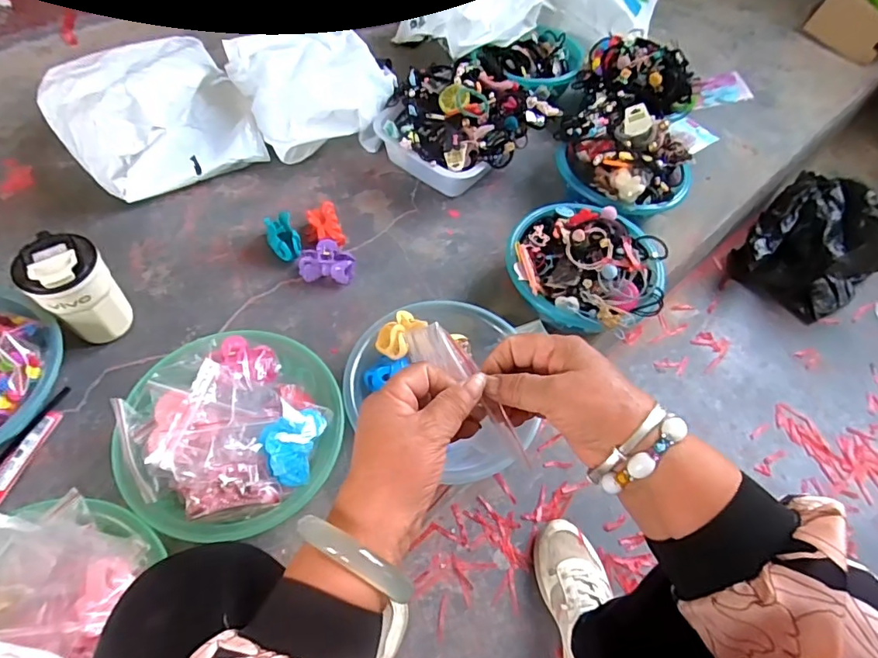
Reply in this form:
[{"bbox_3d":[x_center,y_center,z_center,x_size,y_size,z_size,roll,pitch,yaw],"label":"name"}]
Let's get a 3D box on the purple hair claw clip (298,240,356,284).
[{"bbox_3d":[-0.164,-0.097,0.755,0.078,0.052,0.042,0,57,-5],"label":"purple hair claw clip"}]

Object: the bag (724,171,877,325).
[{"bbox_3d":[0.807,-0.182,1.070,0.343,0.182,0.254,-36,67,-24],"label":"bag"}]

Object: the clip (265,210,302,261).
[{"bbox_3d":[-0.234,-0.135,0.766,0.045,0.048,0.057,-19,61,-16],"label":"clip"}]

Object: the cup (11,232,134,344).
[{"bbox_3d":[-0.440,-0.040,0.633,0.075,0.150,0.080,2,57,-3],"label":"cup"}]

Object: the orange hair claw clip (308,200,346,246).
[{"bbox_3d":[-0.178,-0.159,0.798,0.049,0.040,0.087,-16,60,-15],"label":"orange hair claw clip"}]

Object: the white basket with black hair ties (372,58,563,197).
[{"bbox_3d":[0.028,-0.355,0.889,0.244,0.131,0.241,37,62,18],"label":"white basket with black hair ties"}]

